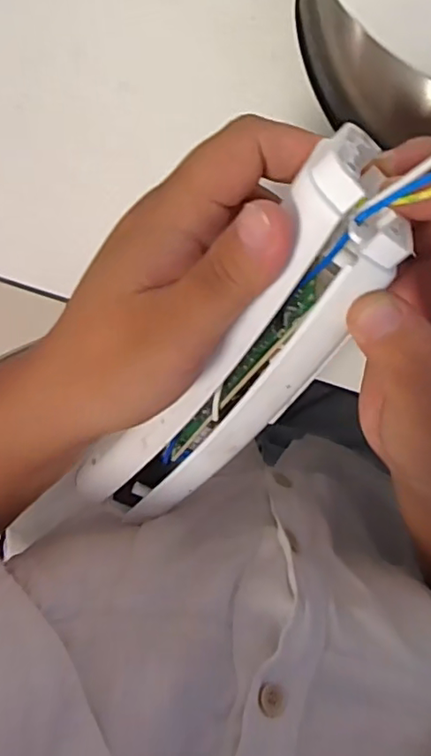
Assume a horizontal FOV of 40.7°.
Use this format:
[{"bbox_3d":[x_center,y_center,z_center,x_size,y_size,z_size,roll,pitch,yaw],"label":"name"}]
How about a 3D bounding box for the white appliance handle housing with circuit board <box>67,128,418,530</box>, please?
[{"bbox_3d":[0.005,0.001,0.225,0.045,0.037,0.194,41,132,2],"label":"white appliance handle housing with circuit board"}]

